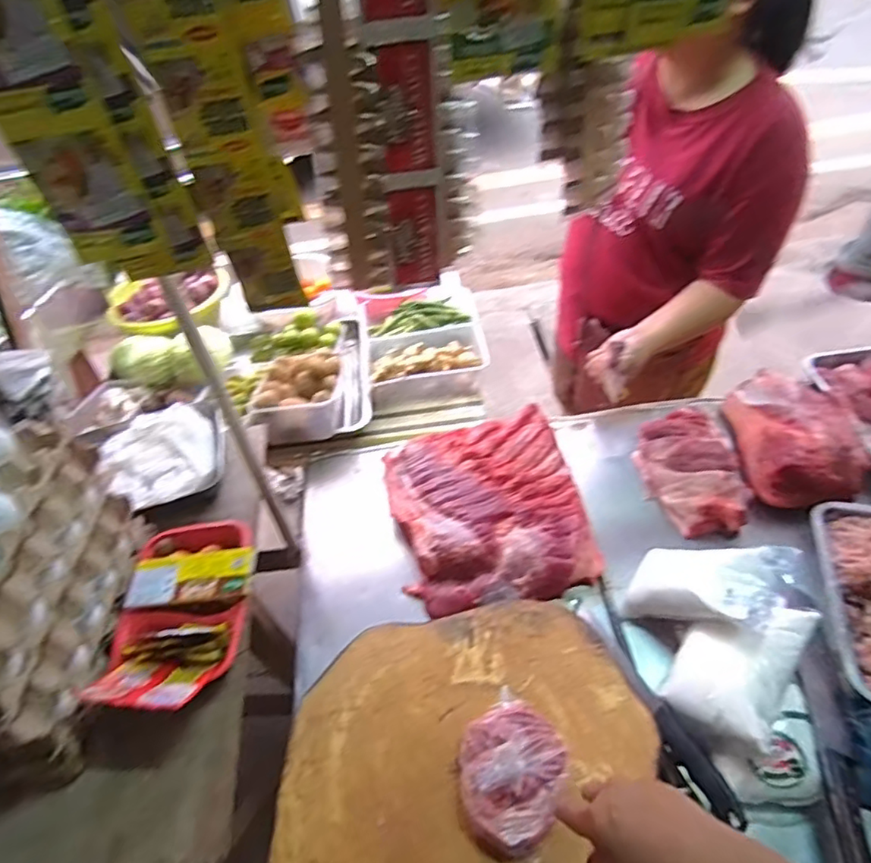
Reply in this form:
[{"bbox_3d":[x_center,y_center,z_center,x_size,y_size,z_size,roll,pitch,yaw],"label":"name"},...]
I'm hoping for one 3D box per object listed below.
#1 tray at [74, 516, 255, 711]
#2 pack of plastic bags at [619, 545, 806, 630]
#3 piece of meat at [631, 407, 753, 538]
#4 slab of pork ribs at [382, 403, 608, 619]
[{"bbox_3d":[-0.302,0.207,0.677,0.153,0.074,0.249,-3,48,3],"label":"tray"},{"bbox_3d":[0.355,0.206,0.763,0.224,0.054,0.132,-16,40,34],"label":"pack of plastic bags"},{"bbox_3d":[0.434,0.062,0.965,0.157,0.065,0.241,-14,48,-7],"label":"piece of meat"},{"bbox_3d":[0.083,0.118,0.950,0.300,0.052,0.334,-11,48,-4],"label":"slab of pork ribs"}]

